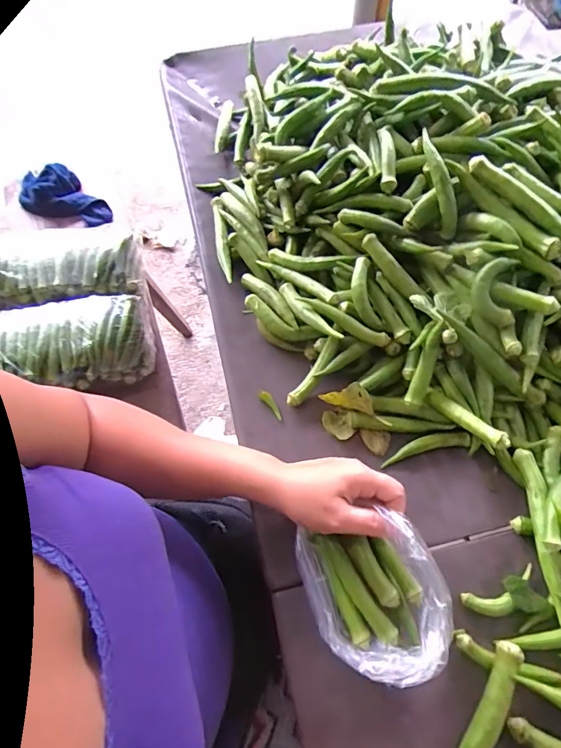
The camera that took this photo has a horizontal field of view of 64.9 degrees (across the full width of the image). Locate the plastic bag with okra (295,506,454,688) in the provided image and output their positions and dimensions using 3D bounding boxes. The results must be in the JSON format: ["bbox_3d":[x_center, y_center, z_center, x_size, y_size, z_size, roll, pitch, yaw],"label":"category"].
[{"bbox_3d":[0.084,0.194,0.390,0.109,0.046,0.137,-20,67,-9],"label":"plastic bag with okra"}]

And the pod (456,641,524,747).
[{"bbox_3d":[0.172,0.296,0.370,0.025,0.024,0.137,29,69,12],"label":"pod"}]

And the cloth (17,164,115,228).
[{"bbox_3d":[-0.467,-0.389,0.957,0.208,0.073,0.109,6,66,3],"label":"cloth"}]

